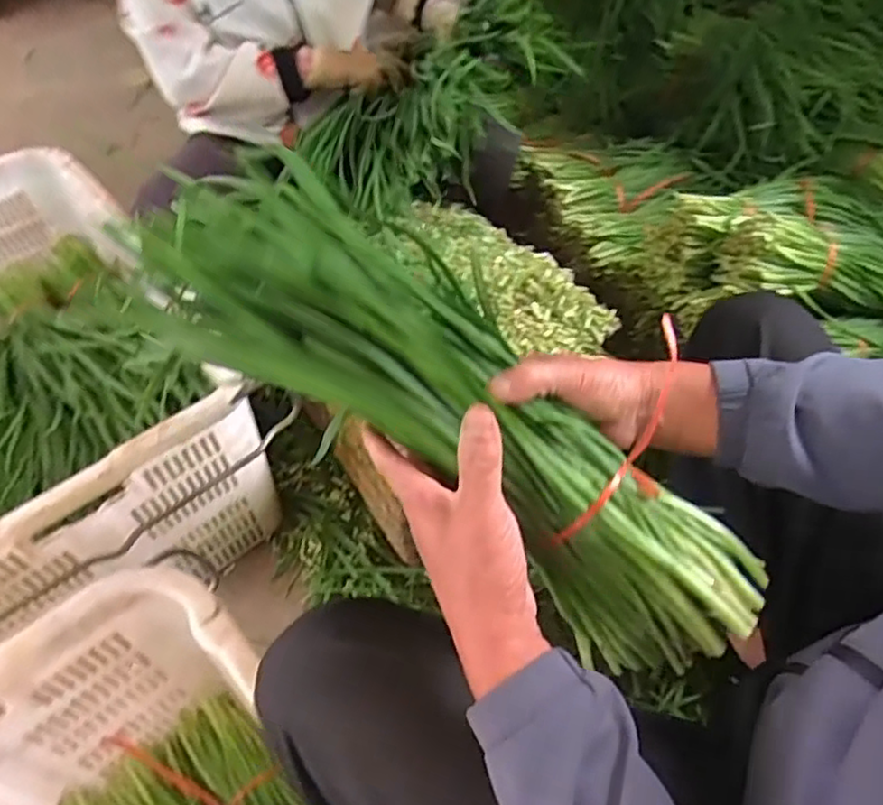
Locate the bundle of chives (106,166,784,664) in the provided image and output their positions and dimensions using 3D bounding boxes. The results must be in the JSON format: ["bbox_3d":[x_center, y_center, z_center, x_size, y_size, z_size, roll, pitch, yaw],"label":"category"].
[{"bbox_3d":[0.009,0.009,0.429,0.426,0.092,0.121,37,61,-4],"label":"bundle of chives"}]

